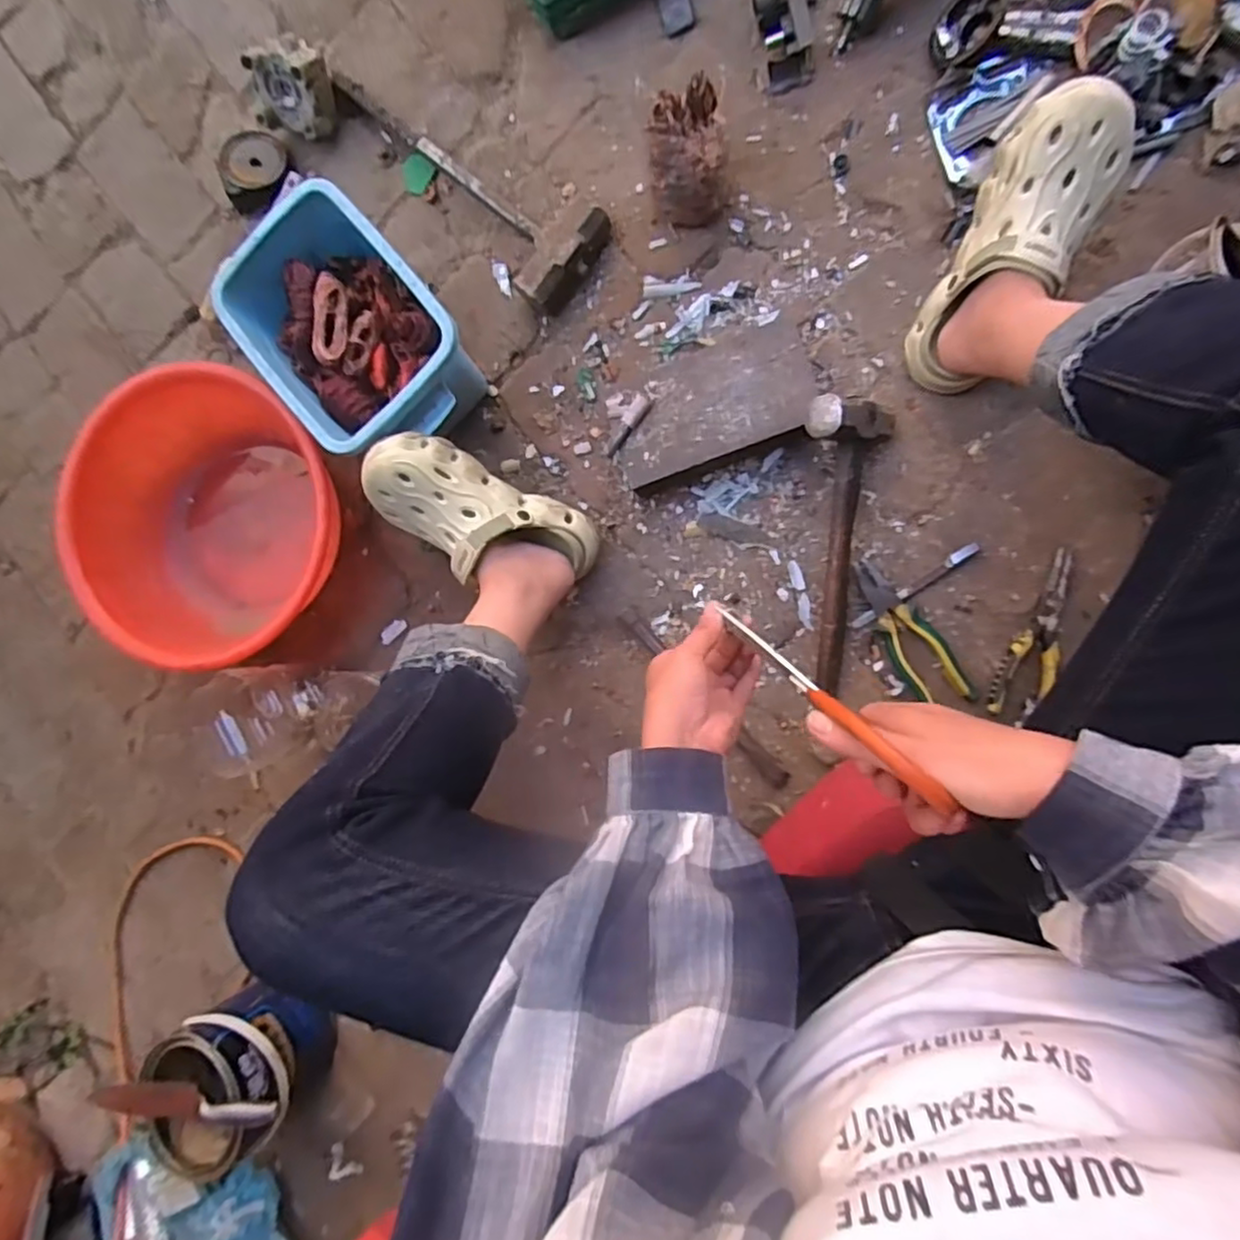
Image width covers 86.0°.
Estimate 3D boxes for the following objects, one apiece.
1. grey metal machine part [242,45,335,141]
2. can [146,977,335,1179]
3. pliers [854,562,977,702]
[{"bbox_3d":[-0.415,-0.676,0.843,0.096,0.095,0.055,11,55,6],"label":"grey metal machine part"},{"bbox_3d":[-0.484,0.570,0.841,0.166,0.144,0.188,45,99,6],"label":"can"},{"bbox_3d":[0.322,0.014,0.739,0.057,0.015,0.179,-29,86,10],"label":"pliers"}]

